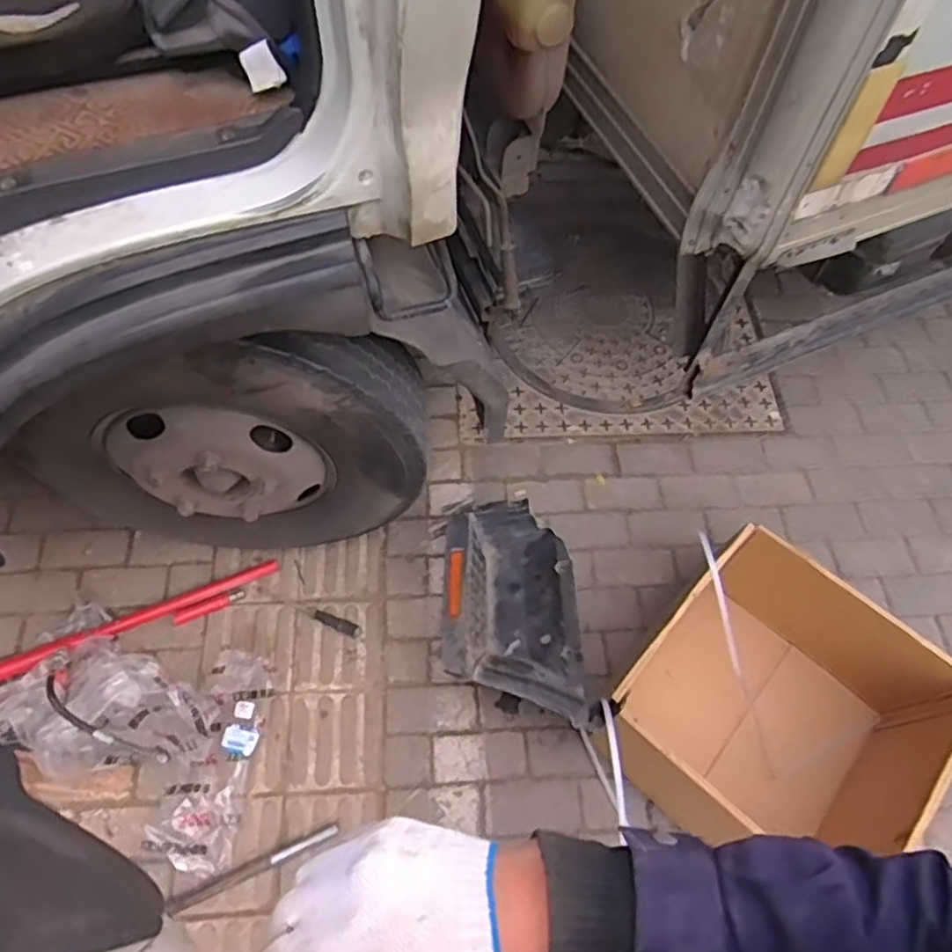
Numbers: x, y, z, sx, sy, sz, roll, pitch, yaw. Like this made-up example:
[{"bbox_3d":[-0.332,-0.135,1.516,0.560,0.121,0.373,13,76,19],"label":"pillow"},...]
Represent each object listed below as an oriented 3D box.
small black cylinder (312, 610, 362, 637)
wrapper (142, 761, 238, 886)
[{"bbox_3d":[-0.306,0.326,1.535,0.112,0.025,0.026,21,78,4],"label":"small black cylinder"},{"bbox_3d":[-0.526,0.658,1.331,0.155,0.032,0.187,32,79,7],"label":"wrapper"}]

